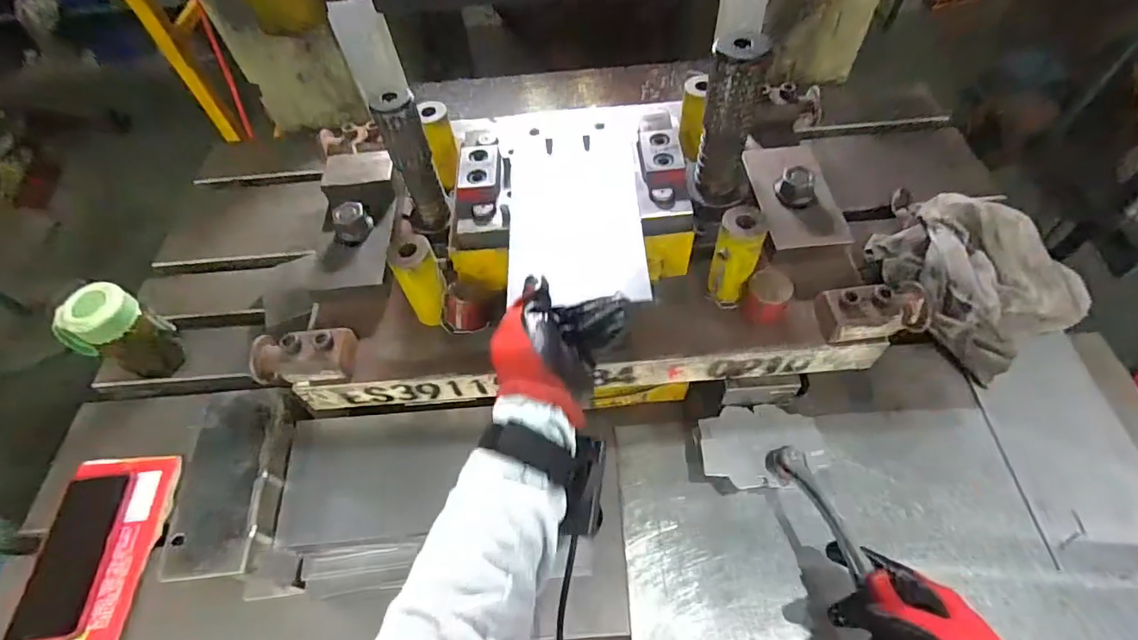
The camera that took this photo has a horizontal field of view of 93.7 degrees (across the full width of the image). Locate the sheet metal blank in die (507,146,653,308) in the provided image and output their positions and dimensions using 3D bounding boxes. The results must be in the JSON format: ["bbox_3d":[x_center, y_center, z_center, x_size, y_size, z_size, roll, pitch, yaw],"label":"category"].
[{"bbox_3d":[0.006,-0.093,0.497,0.120,0.009,0.191,-3,55,3],"label":"sheet metal blank in die"}]

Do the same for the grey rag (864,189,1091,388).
[{"bbox_3d":[0.477,-0.077,0.653,0.181,0.070,0.263,-24,57,-11],"label":"grey rag"}]

